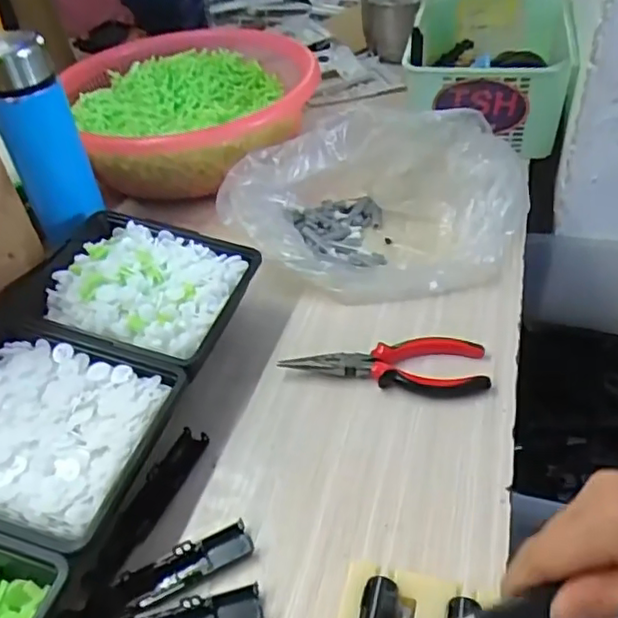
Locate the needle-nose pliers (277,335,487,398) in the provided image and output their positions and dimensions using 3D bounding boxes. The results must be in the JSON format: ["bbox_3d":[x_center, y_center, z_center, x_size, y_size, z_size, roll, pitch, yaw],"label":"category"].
[{"bbox_3d":[0.061,0.041,0.493,0.156,0.018,0.052,6,43,9],"label":"needle-nose pliers"}]

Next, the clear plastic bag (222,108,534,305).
[{"bbox_3d":[0.067,-0.101,0.590,0.291,0.094,0.176,-9,43,-6],"label":"clear plastic bag"}]

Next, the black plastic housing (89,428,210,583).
[{"bbox_3d":[-0.108,0.129,0.417,0.020,0.010,0.115,16,46,19],"label":"black plastic housing"}]

